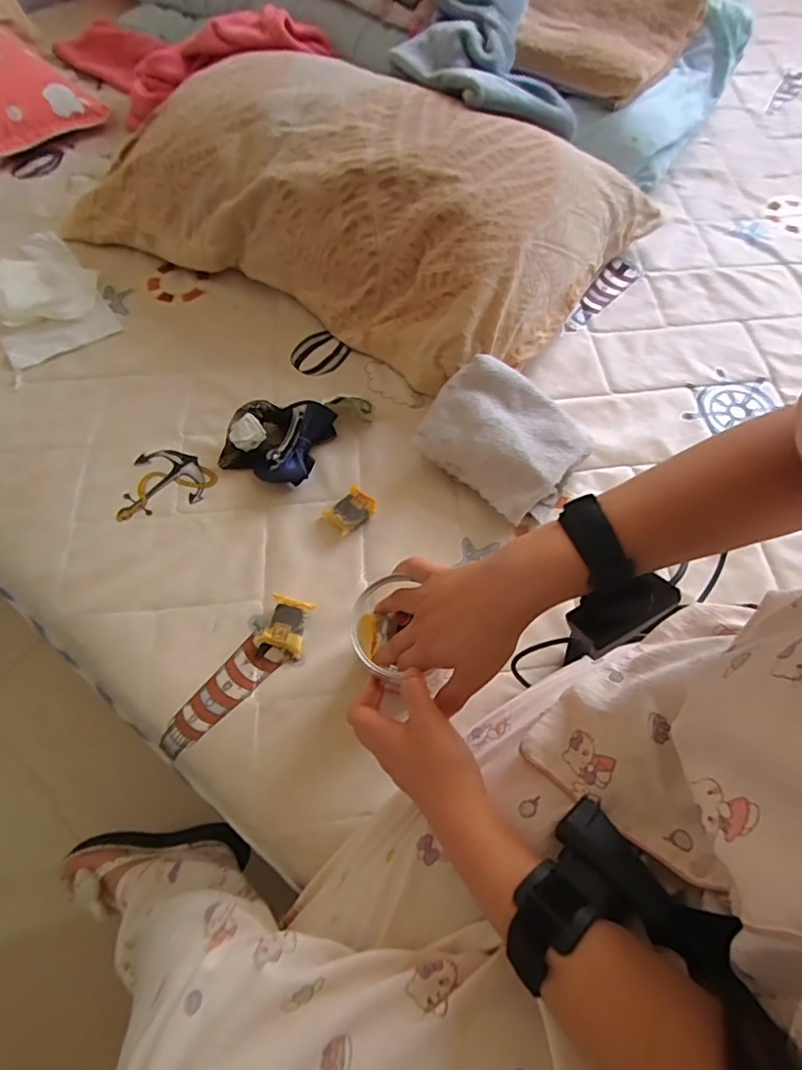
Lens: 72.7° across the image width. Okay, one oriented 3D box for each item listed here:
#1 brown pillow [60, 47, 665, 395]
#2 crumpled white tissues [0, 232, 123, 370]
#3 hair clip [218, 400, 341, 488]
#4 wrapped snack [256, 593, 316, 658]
[{"bbox_3d":[-0.062,-0.455,0.717,0.674,0.151,0.393,29,67,13],"label":"brown pillow"},{"bbox_3d":[-0.472,-0.314,0.712,0.143,0.038,0.173,-34,69,-16],"label":"crumpled white tissues"},{"bbox_3d":[-0.135,-0.114,0.623,0.107,0.040,0.118,23,66,10],"label":"hair clip"},{"bbox_3d":[-0.111,0.087,0.533,0.041,0.018,0.053,15,65,6],"label":"wrapped snack"}]

